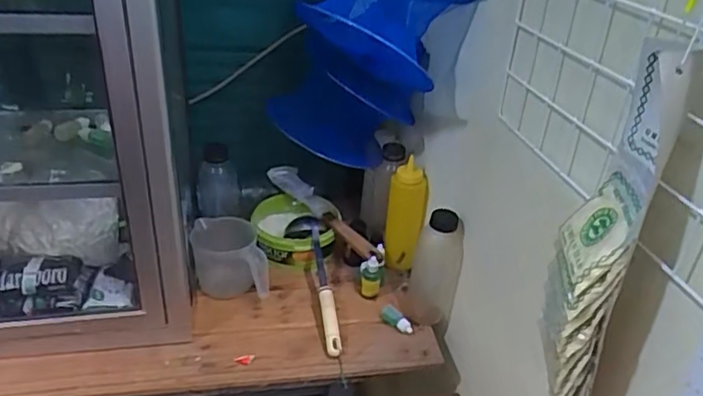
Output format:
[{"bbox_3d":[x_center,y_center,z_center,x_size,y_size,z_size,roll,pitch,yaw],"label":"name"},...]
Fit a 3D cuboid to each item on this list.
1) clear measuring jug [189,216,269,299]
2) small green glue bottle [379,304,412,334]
[{"bbox_3d":[-0.196,0.096,0.966,0.118,0.093,0.107,-2,32,-11],"label":"clear measuring jug"},{"bbox_3d":[0.071,0.190,0.932,0.060,0.024,0.025,26,38,31],"label":"small green glue bottle"}]

